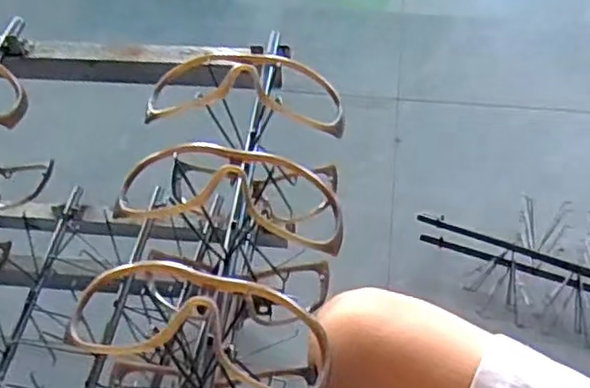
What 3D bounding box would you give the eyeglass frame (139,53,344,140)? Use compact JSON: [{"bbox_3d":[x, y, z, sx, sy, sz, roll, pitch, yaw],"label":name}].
[{"bbox_3d":[-0.034,-0.064,0.455,0.133,0.042,0.051,1,48,3],"label":"eyeglass frame"}]

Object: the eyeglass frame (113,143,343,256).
[{"bbox_3d":[-0.038,-0.002,0.405,0.137,0.041,0.044,11,49,11],"label":"eyeglass frame"}]

